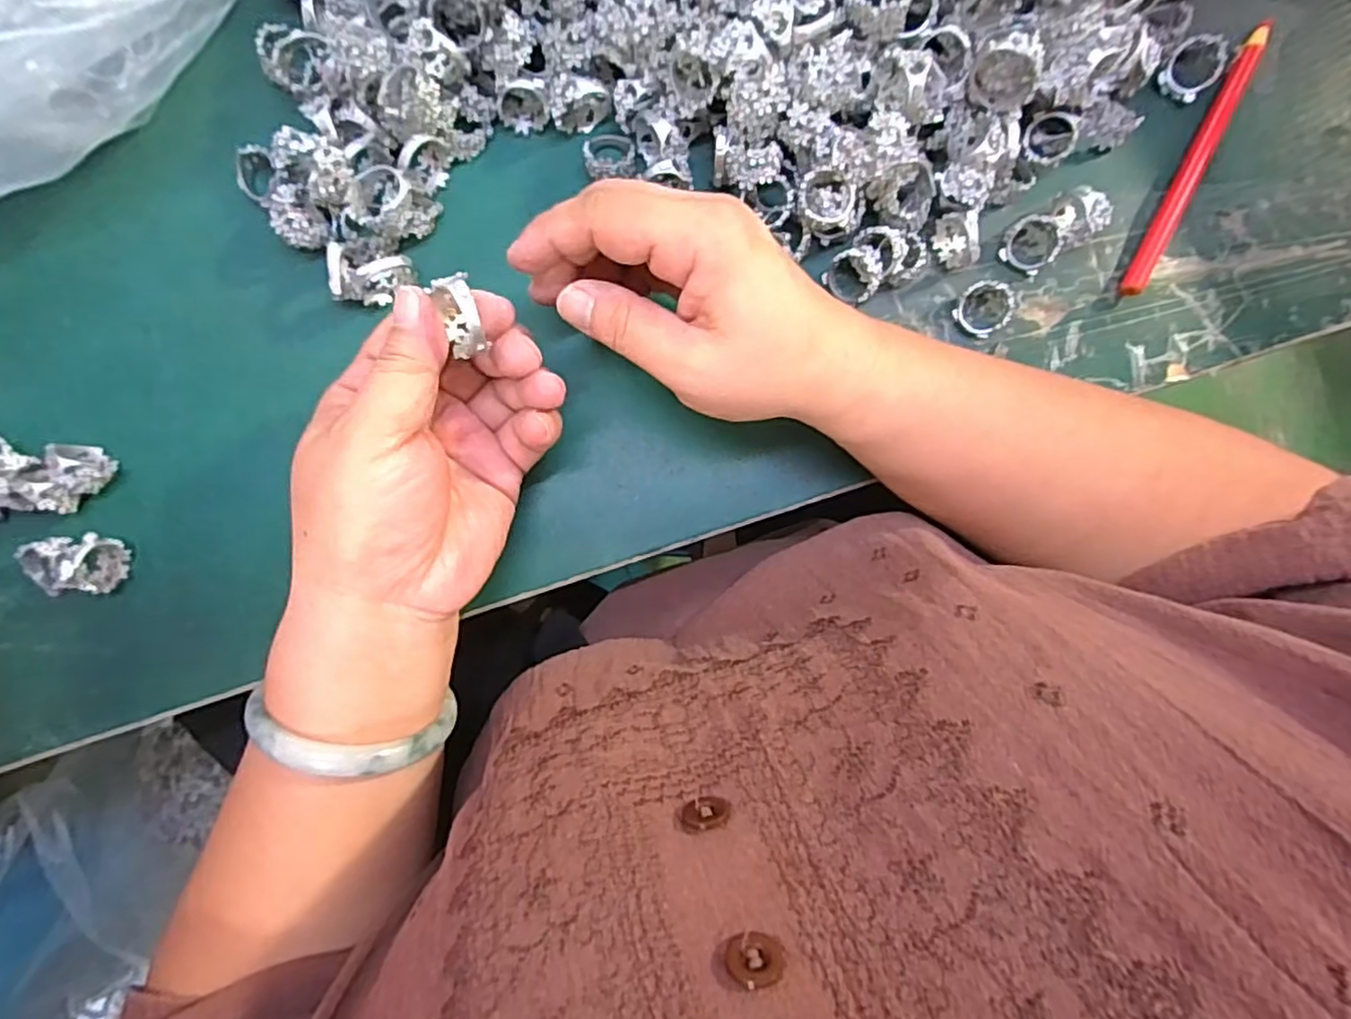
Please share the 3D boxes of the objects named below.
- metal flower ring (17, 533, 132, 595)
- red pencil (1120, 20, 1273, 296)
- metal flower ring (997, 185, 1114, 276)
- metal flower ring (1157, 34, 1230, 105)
[{"bbox_3d":[-0.243,0.022,0.264,0.035,0.020,0.023,-2,90,-3],"label":"metal flower ring"},{"bbox_3d":[0.236,-0.159,0.299,0.008,0.010,0.140,28,88,-2],"label":"red pencil"},{"bbox_3d":[0.164,-0.122,0.286,0.040,0.022,0.023,-33,91,-2],"label":"metal flower ring"},{"bbox_3d":[0.234,-0.199,0.296,0.027,0.013,0.023,-39,91,-2],"label":"metal flower ring"}]

